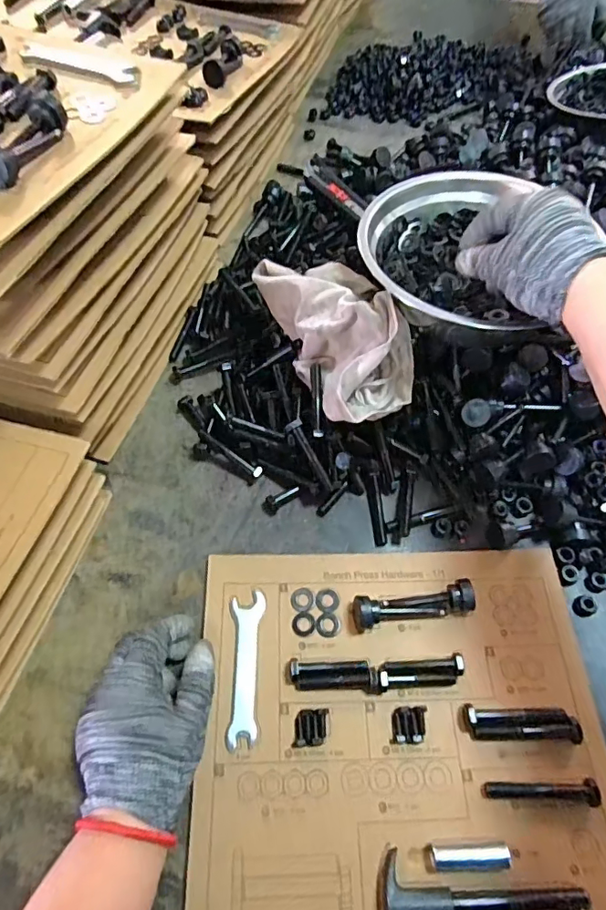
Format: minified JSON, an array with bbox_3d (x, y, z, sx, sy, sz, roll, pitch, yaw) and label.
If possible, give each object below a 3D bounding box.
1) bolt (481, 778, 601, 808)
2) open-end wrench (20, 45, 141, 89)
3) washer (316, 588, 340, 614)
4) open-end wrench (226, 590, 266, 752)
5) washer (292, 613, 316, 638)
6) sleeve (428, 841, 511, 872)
[{"bbox_3d":[0.166,0.234,0.364,0.076,0.018,0.015,4,59,1],"label":"bolt"},{"bbox_3d":[-0.198,-0.349,0.466,0.118,0.007,0.032,22,61,11],"label":"open-end wrench"},{"bbox_3d":[0.020,0.122,0.437,0.019,0.004,0.020,1,59,-1],"label":"washer"},{"bbox_3d":[-0.045,0.164,0.407,0.026,0.004,0.112,0,59,-1],"label":"open-end wrench"},{"bbox_3d":[0.000,0.139,0.426,0.019,0.004,0.019,1,59,-1],"label":"washer"},{"bbox_3d":[0.114,0.267,0.345,0.054,0.018,0.014,-2,59,-3],"label":"sleeve"}]

